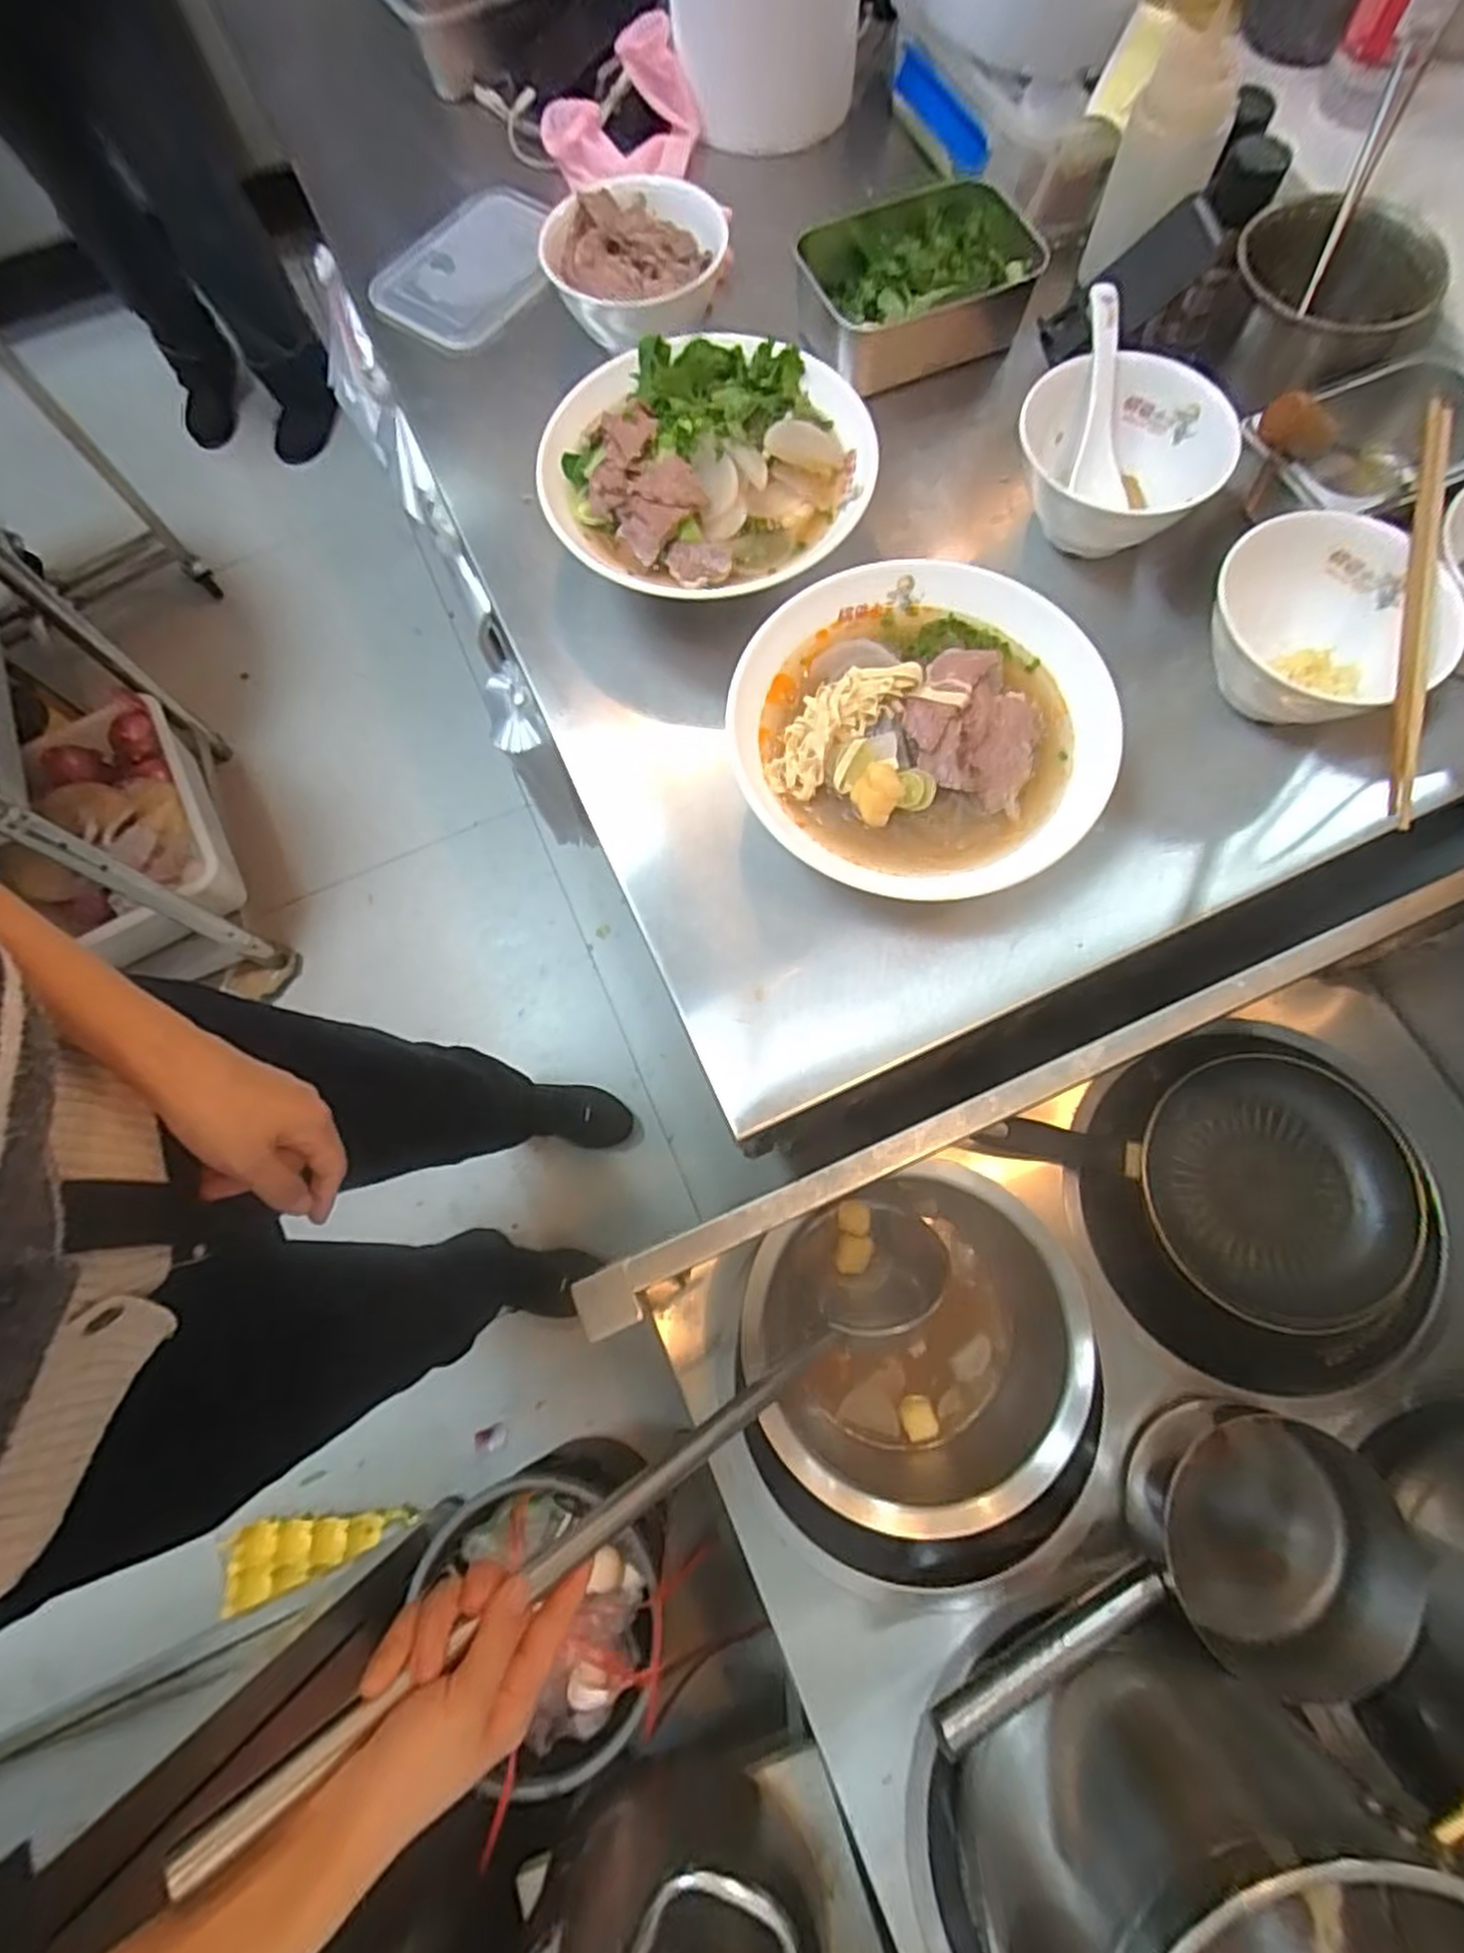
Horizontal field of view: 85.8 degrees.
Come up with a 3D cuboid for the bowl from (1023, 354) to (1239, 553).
[{"bbox_3d":[0.277,-0.378,0.584,0.137,0.065,0.141,-1,73,2],"label":"bowl"}]

